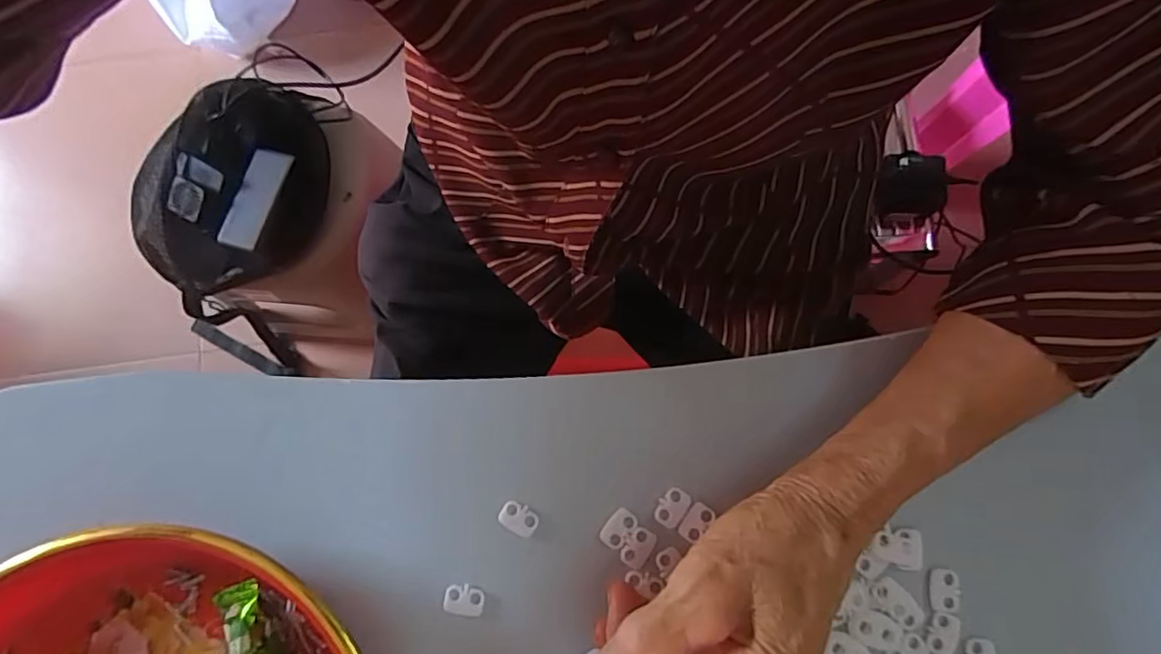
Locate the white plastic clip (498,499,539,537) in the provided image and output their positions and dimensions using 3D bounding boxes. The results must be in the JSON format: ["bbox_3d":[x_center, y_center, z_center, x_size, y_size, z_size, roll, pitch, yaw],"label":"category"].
[{"bbox_3d":[-0.029,0.090,0.276,0.018,0.004,0.013,26,80,6],"label":"white plastic clip"}]

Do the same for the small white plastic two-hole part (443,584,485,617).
[{"bbox_3d":[-0.054,0.126,0.269,0.018,0.004,0.013,2,78,2],"label":"small white plastic two-hole part"}]

